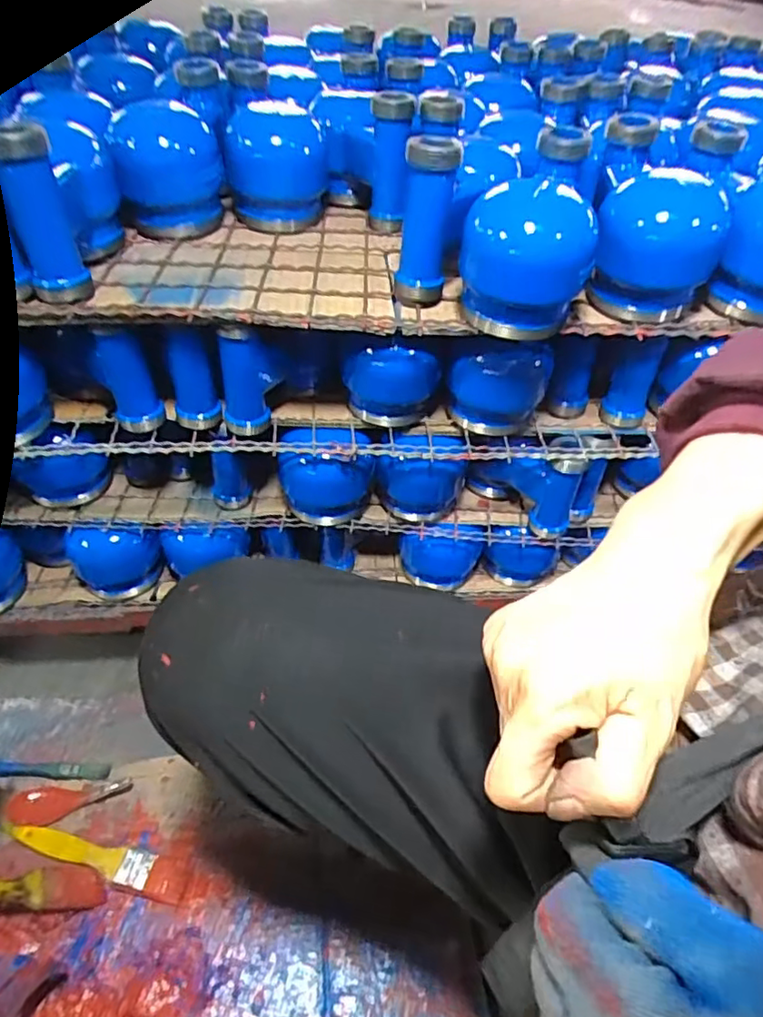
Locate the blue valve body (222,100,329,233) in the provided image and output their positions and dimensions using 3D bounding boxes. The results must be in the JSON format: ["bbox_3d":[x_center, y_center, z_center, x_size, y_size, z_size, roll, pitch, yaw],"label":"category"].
[{"bbox_3d":[-0.099,-0.331,0.580,0.091,0.089,0.092,-1,47,-4],"label":"blue valve body"}]

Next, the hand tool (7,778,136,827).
[{"bbox_3d":[-0.322,0.302,0.619,0.115,0.013,0.038,-5,47,-8],"label":"hand tool"}]

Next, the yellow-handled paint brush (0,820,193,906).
[{"bbox_3d":[-0.282,0.341,0.587,0.197,0.012,0.034,10,47,6],"label":"yellow-handled paint brush"}]

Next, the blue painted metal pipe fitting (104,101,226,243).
[{"bbox_3d":[-0.193,-0.312,0.551,0.090,0.088,0.090,-9,48,-11],"label":"blue painted metal pipe fitting"}]

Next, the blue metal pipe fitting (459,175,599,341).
[{"bbox_3d":[0.106,-0.185,0.447,0.094,0.085,0.093,10,47,6],"label":"blue metal pipe fitting"}]

